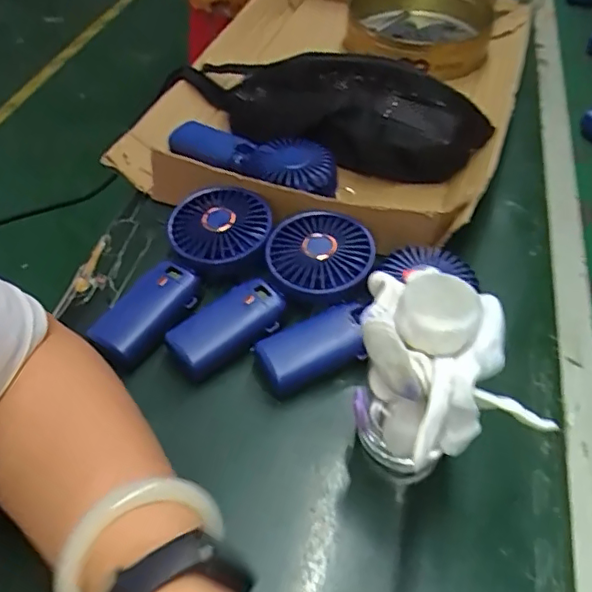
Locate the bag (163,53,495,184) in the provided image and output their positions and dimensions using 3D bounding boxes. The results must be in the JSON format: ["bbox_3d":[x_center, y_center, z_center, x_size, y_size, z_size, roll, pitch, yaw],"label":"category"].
[{"bbox_3d":[0.019,-0.200,0.599,0.349,0.097,0.098,18,51,14],"label":"bag"}]

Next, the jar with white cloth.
[{"bbox_3d":[0.072,0.060,0.340,0.081,0.143,0.108,-17,51,-16],"label":"jar with white cloth"}]

